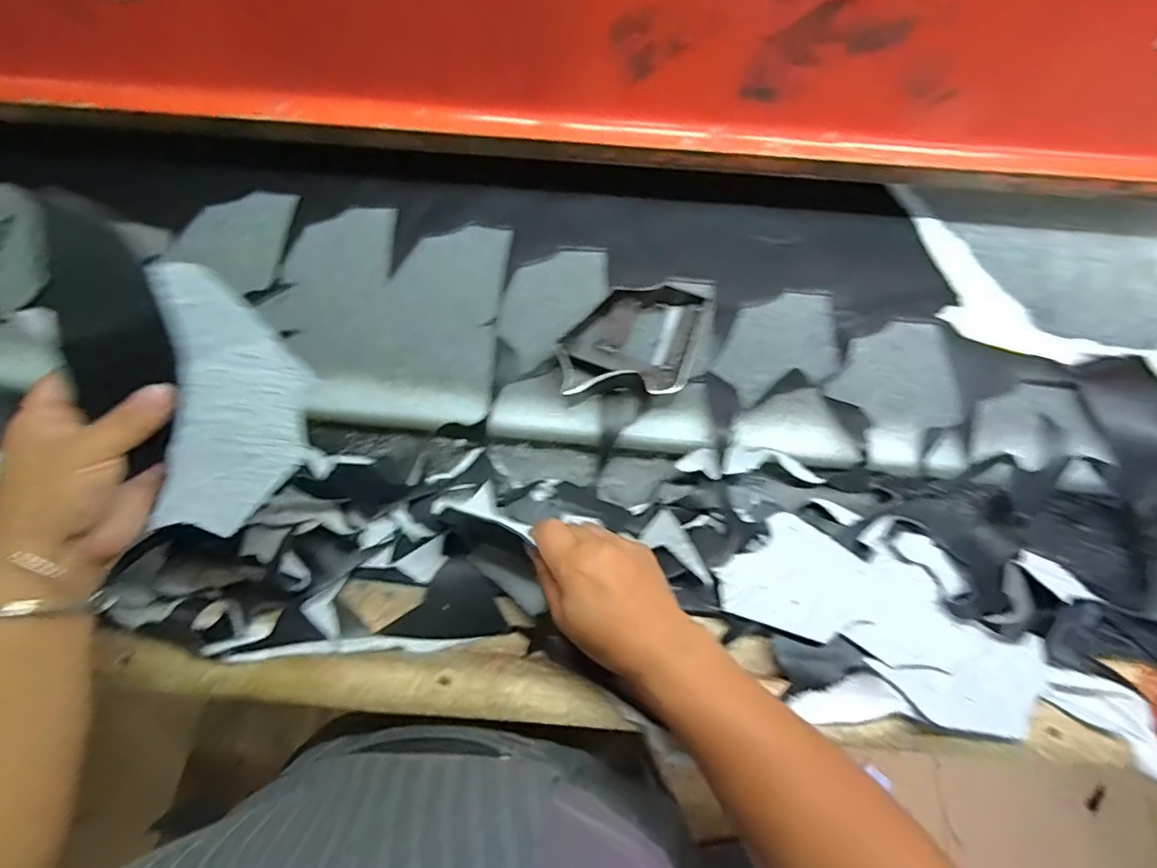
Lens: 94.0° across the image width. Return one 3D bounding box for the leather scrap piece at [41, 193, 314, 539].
[{"bbox_3d":[-0.247,-0.038,0.334,0.119,0.038,0.199,-23,107,-15],"label":"leather scrap piece"}]

